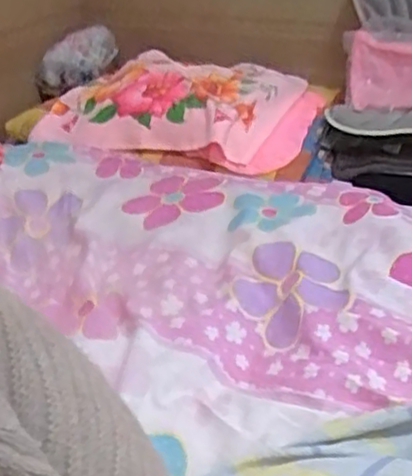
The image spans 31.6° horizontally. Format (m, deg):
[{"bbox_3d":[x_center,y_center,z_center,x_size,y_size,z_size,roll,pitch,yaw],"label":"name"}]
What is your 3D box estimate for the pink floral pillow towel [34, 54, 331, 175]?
[{"bbox_3d":[-0.069,-0.329,1.744,0.663,0.105,0.403,8,30,19],"label":"pink floral pillow towel"}]

